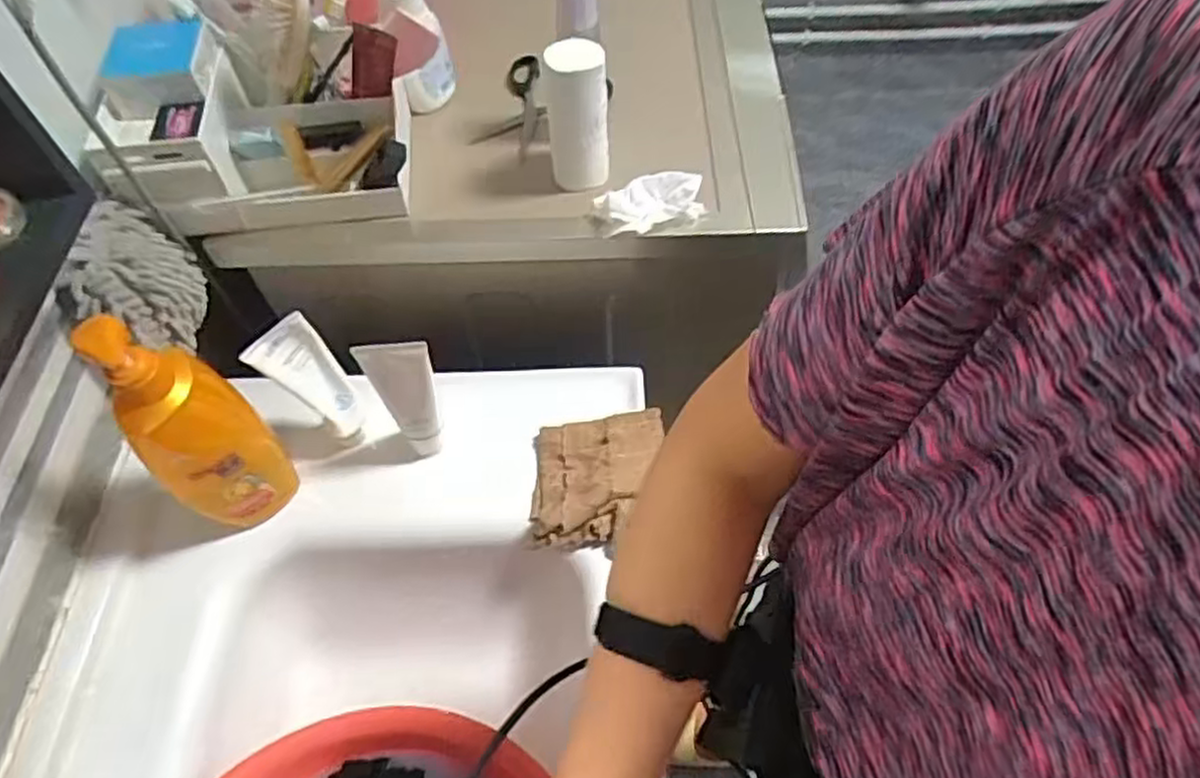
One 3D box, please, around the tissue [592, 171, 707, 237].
[{"bbox_3d":[0.047,-0.178,0.701,0.105,0.026,0.053,-10,57,-4],"label":"tissue"}]

